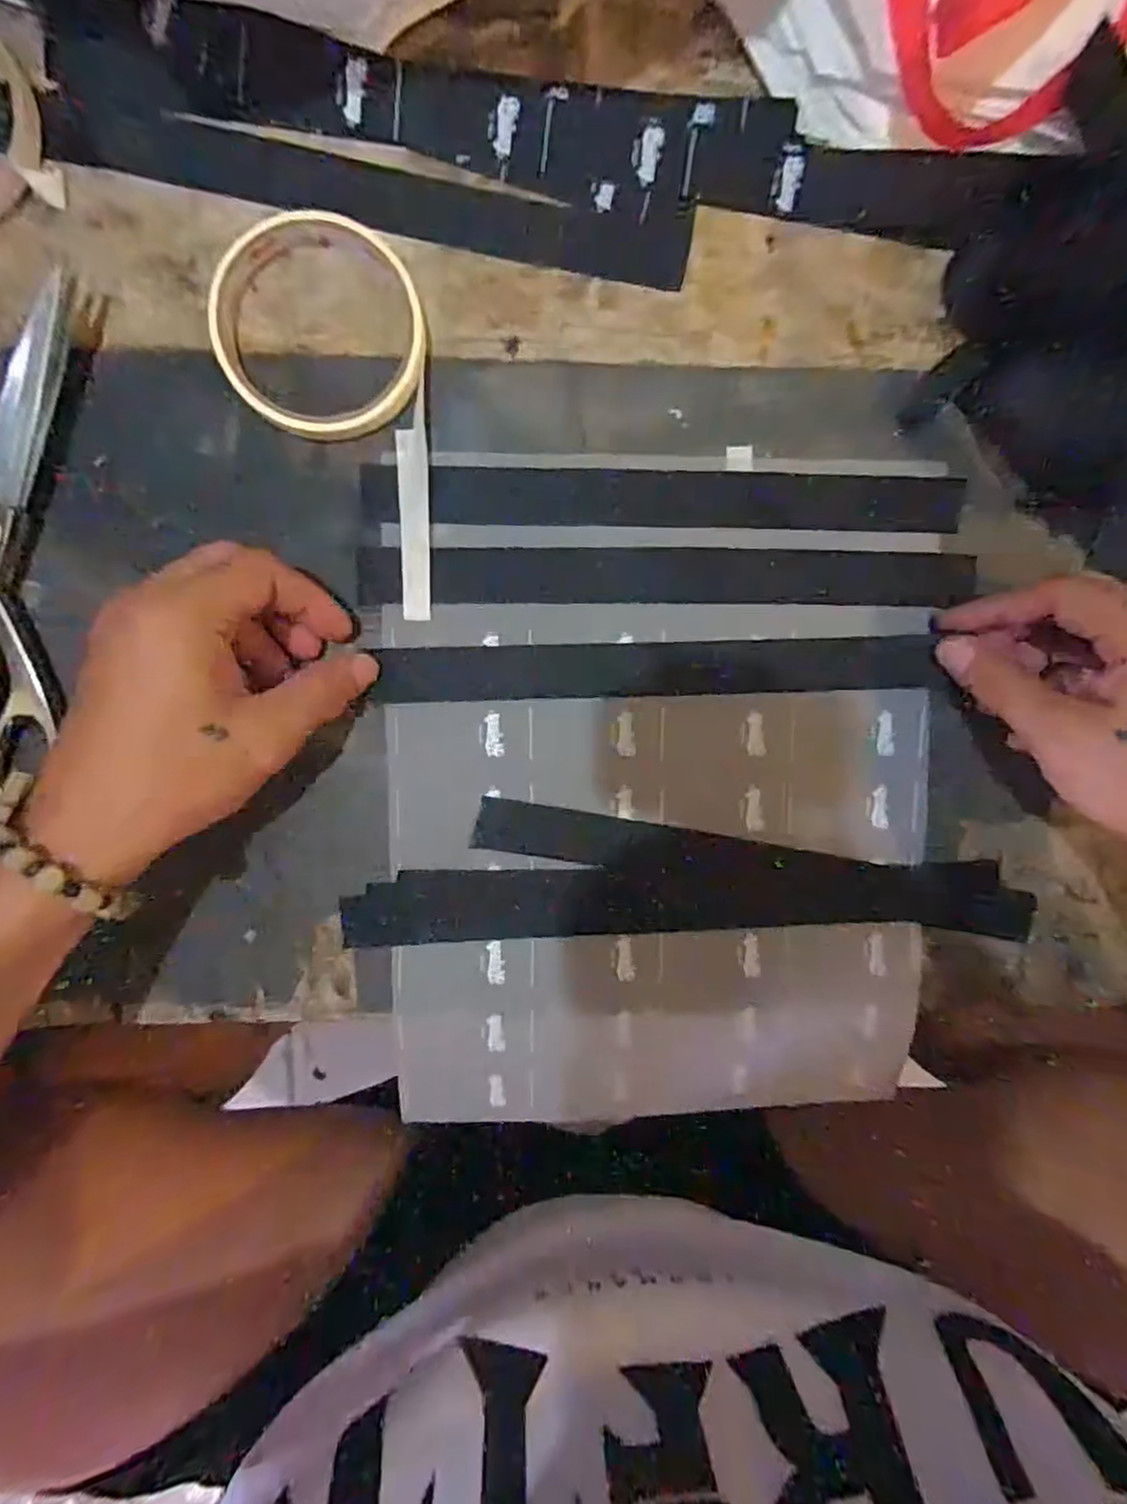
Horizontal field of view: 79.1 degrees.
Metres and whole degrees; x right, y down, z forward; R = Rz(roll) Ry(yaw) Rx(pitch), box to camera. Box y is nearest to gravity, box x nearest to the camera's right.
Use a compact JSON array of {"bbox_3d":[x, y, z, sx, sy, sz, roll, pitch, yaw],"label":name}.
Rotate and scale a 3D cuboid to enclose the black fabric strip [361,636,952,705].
[{"bbox_3d":[0.044,-0.039,0.320,0.255,0.011,0.025,-2,97,-2],"label":"black fabric strip"}]

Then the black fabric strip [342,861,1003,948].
[{"bbox_3d":[0.057,0.071,0.330,0.316,0.004,0.033,-1,97,-3],"label":"black fabric strip"}]

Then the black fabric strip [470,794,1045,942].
[{"bbox_3d":[0.097,0.058,0.331,0.275,0.004,0.026,11,96,-4],"label":"black fabric strip"}]

